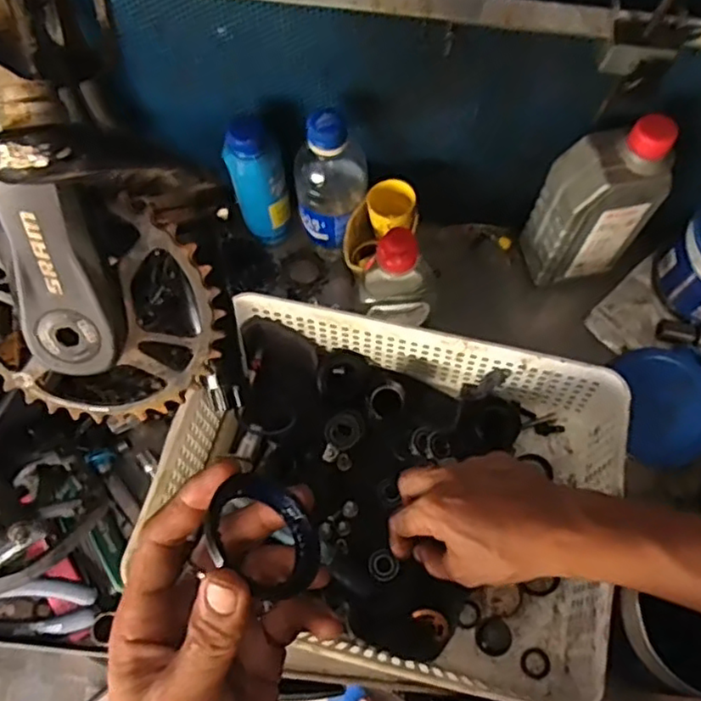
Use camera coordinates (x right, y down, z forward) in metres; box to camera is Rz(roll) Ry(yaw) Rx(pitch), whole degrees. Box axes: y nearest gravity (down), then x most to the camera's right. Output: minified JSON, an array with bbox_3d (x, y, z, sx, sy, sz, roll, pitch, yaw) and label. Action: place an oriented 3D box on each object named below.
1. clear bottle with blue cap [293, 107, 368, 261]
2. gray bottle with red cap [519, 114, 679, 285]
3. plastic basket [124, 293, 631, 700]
[{"bbox_3d":[-0.013,-0.142,0.563,0.053,0.146,0.057,37,72,16],"label":"clear bottle with blue cap"},{"bbox_3d":[0.206,-0.125,0.549,0.076,0.167,0.058,-13,67,-5],"label":"gray bottle with red cap"},{"bbox_3d":[0.029,0.102,0.510,0.328,0.091,0.252,16,67,8],"label":"plastic basket"}]

